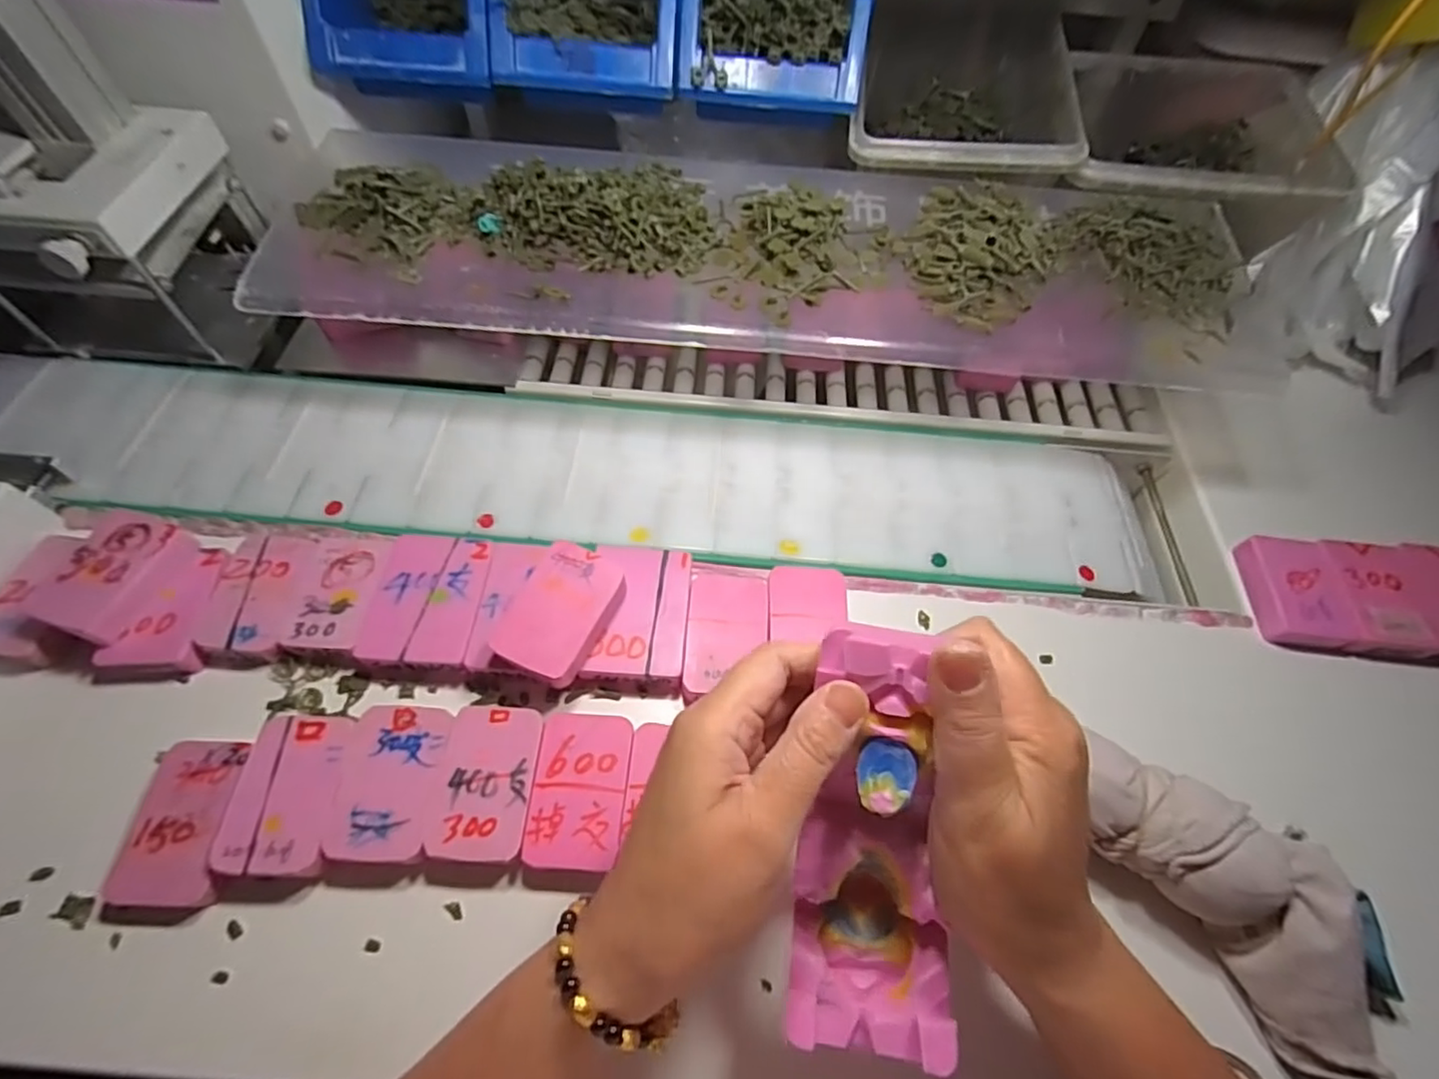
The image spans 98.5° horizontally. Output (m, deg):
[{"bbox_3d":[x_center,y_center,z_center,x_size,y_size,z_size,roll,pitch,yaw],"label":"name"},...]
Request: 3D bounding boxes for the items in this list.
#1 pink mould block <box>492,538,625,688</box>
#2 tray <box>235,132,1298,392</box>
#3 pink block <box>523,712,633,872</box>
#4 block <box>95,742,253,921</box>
[{"bbox_3d":[-0.087,0.040,0.337,0.047,0.022,0.073,21,61,8],"label":"pink mould block"},{"bbox_3d":[0.036,-0.187,0.389,0.620,0.044,0.187,5,60,-1],"label":"tray"},{"bbox_3d":[-0.069,0.126,0.312,0.044,0.019,0.071,4,60,-1],"label":"pink block"},{"bbox_3d":[-0.255,0.137,0.294,0.049,0.013,0.077,1,61,-3],"label":"block"}]

